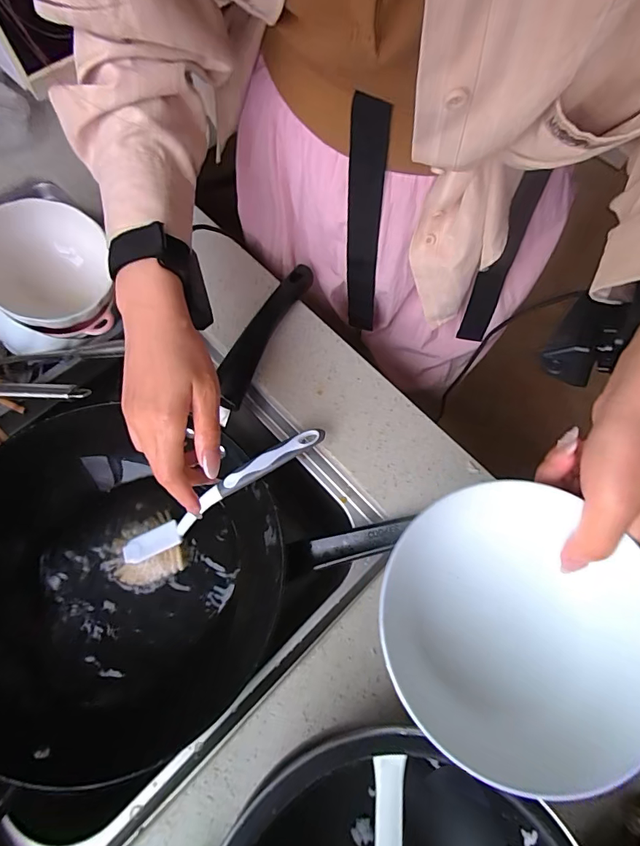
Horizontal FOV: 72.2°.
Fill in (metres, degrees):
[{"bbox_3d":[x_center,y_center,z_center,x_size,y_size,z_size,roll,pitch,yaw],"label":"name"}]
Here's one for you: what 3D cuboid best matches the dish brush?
[{"bbox_3d":[-0.110,0.082,0.449,0.264,0.035,0.069,-38,72,13],"label":"dish brush"}]

